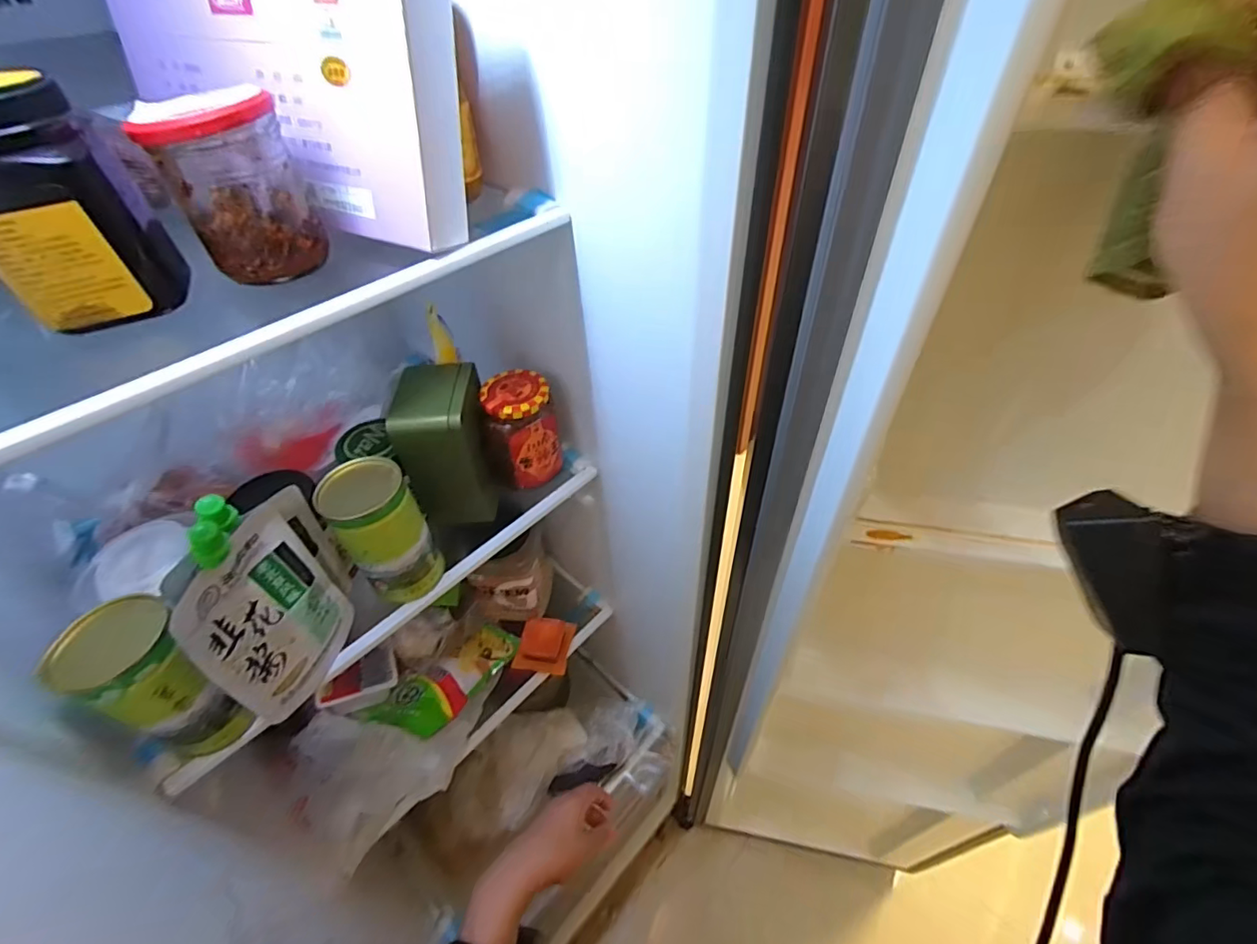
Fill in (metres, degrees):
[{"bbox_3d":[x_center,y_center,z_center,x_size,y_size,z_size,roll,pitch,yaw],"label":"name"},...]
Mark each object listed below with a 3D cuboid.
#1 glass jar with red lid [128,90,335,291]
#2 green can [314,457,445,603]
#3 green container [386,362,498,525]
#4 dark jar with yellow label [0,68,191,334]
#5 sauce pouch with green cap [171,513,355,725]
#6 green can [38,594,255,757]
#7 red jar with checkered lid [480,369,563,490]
[{"bbox_3d":[-0.219,-0.160,0.308,0.062,0.088,0.059,-23,50,-18],"label":"glass jar with red lid"},{"bbox_3d":[-0.206,0.051,0.456,0.059,0.120,0.061,-1,47,1],"label":"green can"},{"bbox_3d":[-0.169,-0.024,0.510,0.068,0.138,0.083,-6,47,-3],"label":"green container"},{"bbox_3d":[-0.283,-0.129,0.263,0.057,0.102,0.056,-21,49,-17],"label":"dark jar with yellow label"},{"bbox_3d":[-0.257,0.099,0.379,0.017,0.171,0.099,9,48,11],"label":"sauce pouch with green cap"},{"bbox_3d":[-0.322,0.144,0.374,0.069,0.117,0.064,-1,47,1],"label":"green can"},{"bbox_3d":[-0.108,-0.042,0.538,0.070,0.099,0.060,-13,48,-9],"label":"red jar with checkered lid"}]

